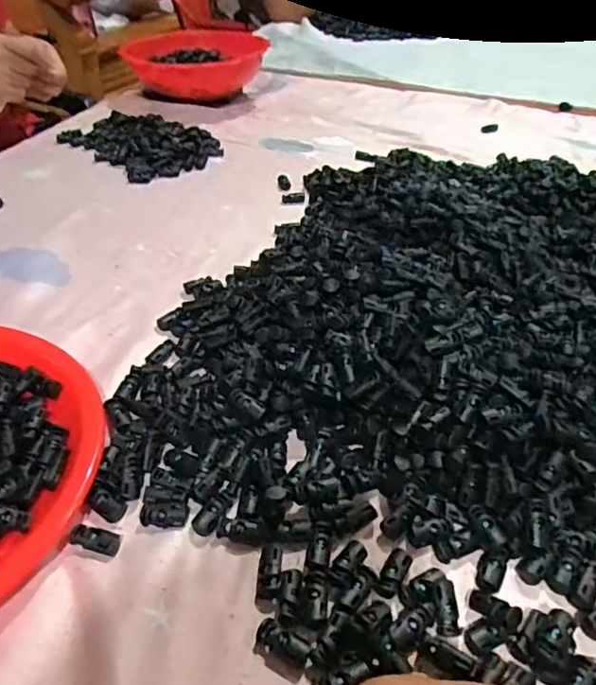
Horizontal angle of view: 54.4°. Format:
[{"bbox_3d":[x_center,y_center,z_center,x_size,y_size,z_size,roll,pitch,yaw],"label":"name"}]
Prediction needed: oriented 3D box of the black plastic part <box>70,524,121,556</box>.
[{"bbox_3d":[-0.116,0.112,0.334,0.029,0.008,0.015,13,42,13],"label":"black plastic part"}]

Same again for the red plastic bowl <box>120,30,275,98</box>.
[{"bbox_3d":[-0.171,-0.480,1.007,0.238,0.081,0.192,-2,40,-5],"label":"red plastic bowl"}]

